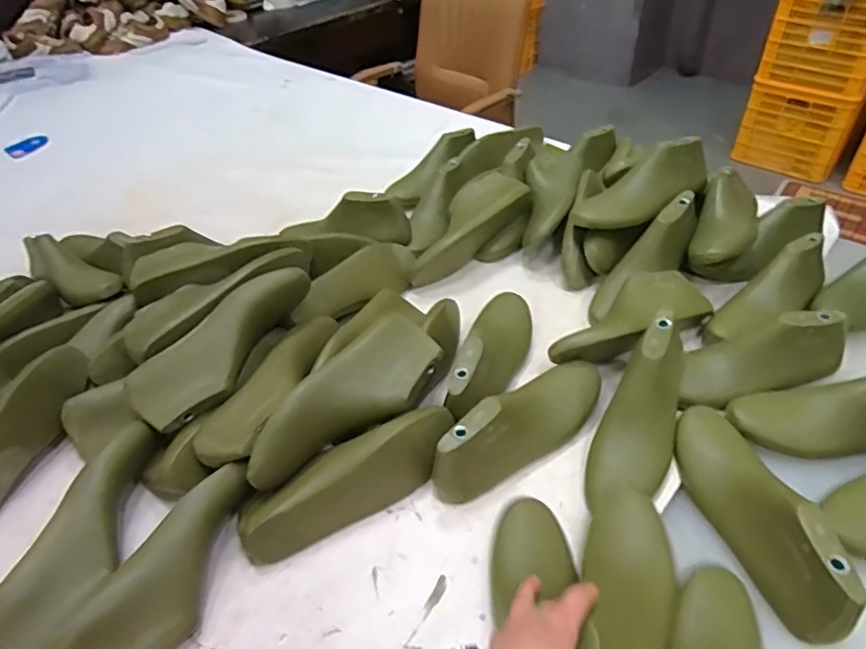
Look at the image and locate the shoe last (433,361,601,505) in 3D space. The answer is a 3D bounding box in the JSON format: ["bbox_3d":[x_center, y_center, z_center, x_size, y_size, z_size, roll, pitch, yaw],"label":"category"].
[{"bbox_3d":[0.106,0.106,0.671,0.261,0.077,0.081,-30,48,-26],"label":"shoe last"}]

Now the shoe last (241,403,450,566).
[{"bbox_3d":[-0.090,0.170,0.639,0.246,0.081,0.066,-19,44,-16],"label":"shoe last"}]

